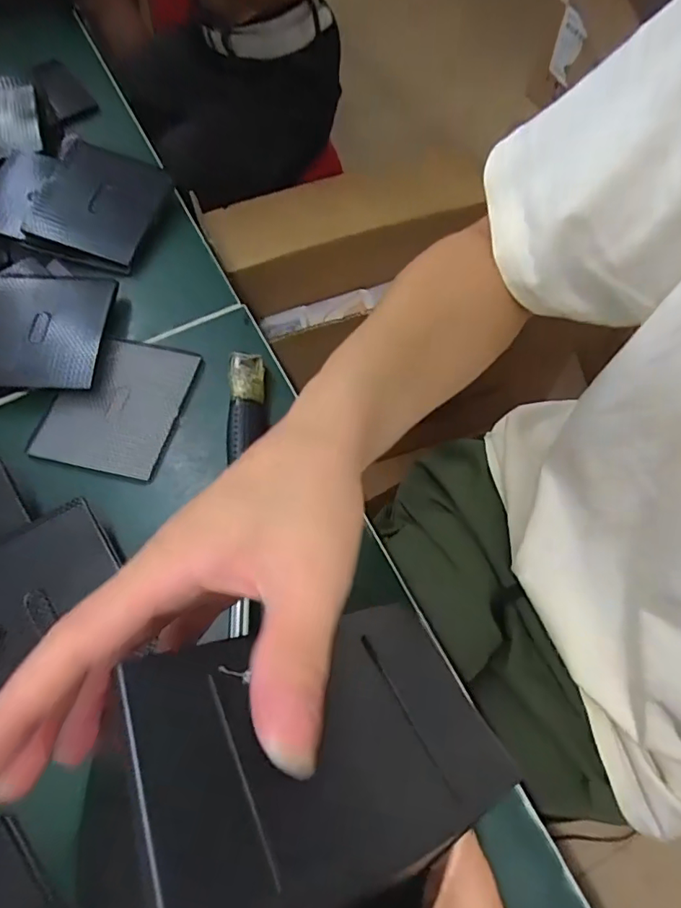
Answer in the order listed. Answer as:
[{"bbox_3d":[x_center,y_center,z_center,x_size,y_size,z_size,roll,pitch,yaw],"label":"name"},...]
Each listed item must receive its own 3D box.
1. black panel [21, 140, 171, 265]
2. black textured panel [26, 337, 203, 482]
[{"bbox_3d":[-0.217,-0.228,0.479,0.113,0.013,0.101,20,81,5],"label":"black panel"},{"bbox_3d":[-0.168,-0.038,0.406,0.096,0.006,0.111,10,64,7],"label":"black textured panel"}]

